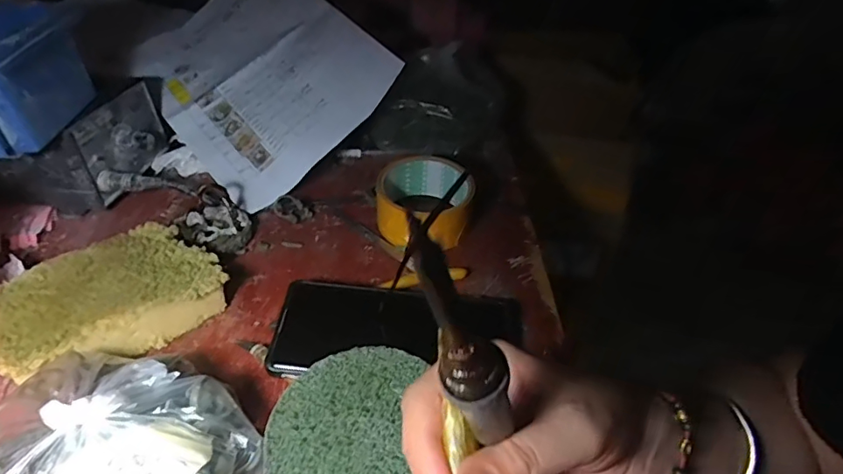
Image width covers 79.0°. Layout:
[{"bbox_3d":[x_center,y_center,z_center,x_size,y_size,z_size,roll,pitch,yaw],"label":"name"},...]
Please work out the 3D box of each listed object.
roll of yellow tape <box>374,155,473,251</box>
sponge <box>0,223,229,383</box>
[{"bbox_3d":[0.003,-0.032,0.473,0.085,0.051,0.082,3,39,-2],"label":"roll of yellow tape"},{"bbox_3d":[-0.218,0.046,0.360,0.092,0.042,0.137,33,47,31],"label":"sponge"}]

